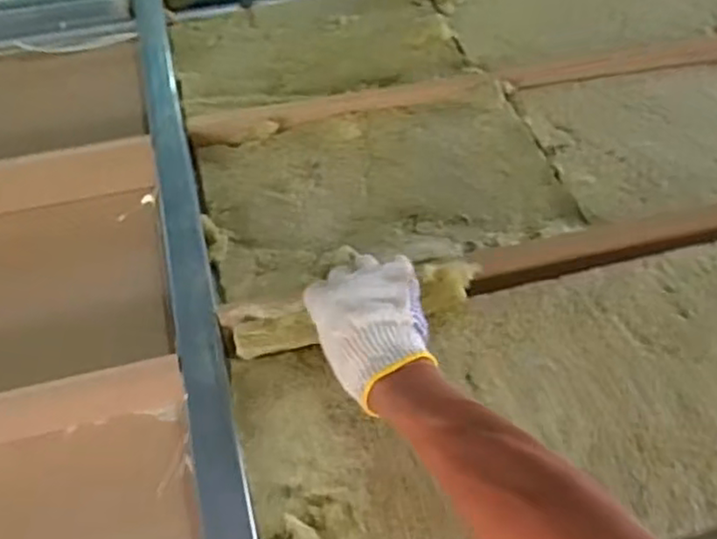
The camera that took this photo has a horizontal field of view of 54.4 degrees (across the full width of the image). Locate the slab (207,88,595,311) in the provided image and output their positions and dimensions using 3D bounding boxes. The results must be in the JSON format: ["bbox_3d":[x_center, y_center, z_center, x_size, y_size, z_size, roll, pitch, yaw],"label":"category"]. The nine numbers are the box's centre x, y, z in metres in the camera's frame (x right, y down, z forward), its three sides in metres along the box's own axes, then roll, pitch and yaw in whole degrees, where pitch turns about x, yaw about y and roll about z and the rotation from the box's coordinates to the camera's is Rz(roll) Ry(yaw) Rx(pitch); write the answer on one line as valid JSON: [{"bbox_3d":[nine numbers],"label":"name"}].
[{"bbox_3d":[0.025,-0.094,0.789,0.386,0.039,0.249,-12,51,-8],"label":"slab"}]

